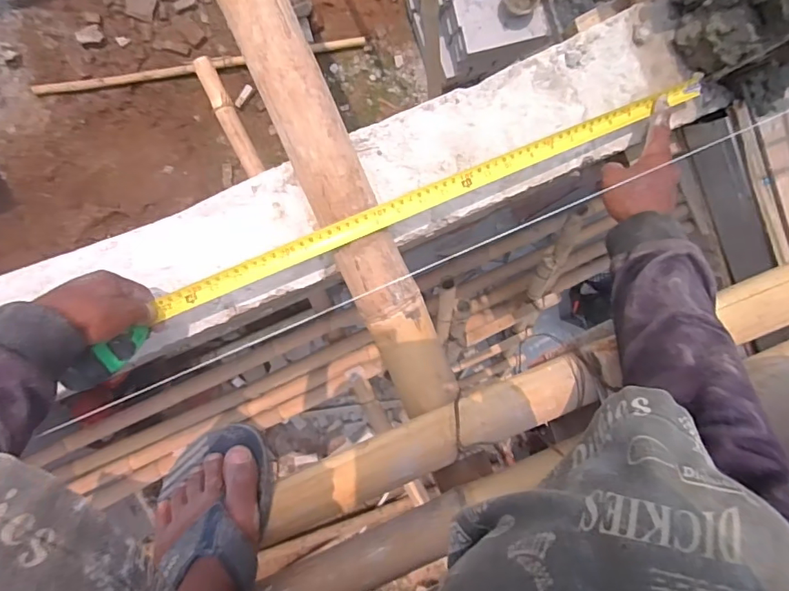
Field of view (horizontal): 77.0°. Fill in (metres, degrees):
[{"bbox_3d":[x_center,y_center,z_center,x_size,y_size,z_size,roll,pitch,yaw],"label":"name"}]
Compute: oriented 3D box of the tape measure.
[{"bbox_3d":[0.025,-0.087,0.511,0.692,0.072,0.048,-25,97,-9],"label":"tape measure"}]

